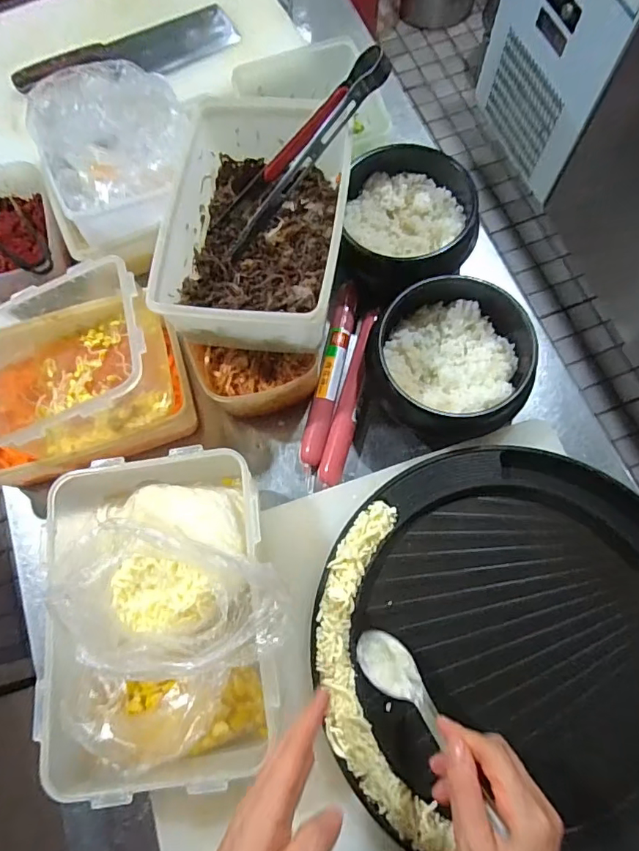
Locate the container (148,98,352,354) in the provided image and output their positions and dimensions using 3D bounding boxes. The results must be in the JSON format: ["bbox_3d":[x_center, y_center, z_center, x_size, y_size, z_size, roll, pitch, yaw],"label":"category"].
[{"bbox_3d":[-0.052,-0.199,0.467,0.150,0.077,0.261,5,73,3],"label":"container"}]

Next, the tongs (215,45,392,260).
[{"bbox_3d":[-0.020,-0.242,0.454,0.202,0.024,0.054,-42,73,23],"label":"tongs"}]

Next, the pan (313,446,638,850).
[{"bbox_3d":[0.167,0.184,0.425,0.321,0.033,0.326,-1,73,2],"label":"pan"}]

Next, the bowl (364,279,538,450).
[{"bbox_3d":[0.127,-0.065,0.501,0.147,0.077,0.160,-1,73,2],"label":"bowl"}]

